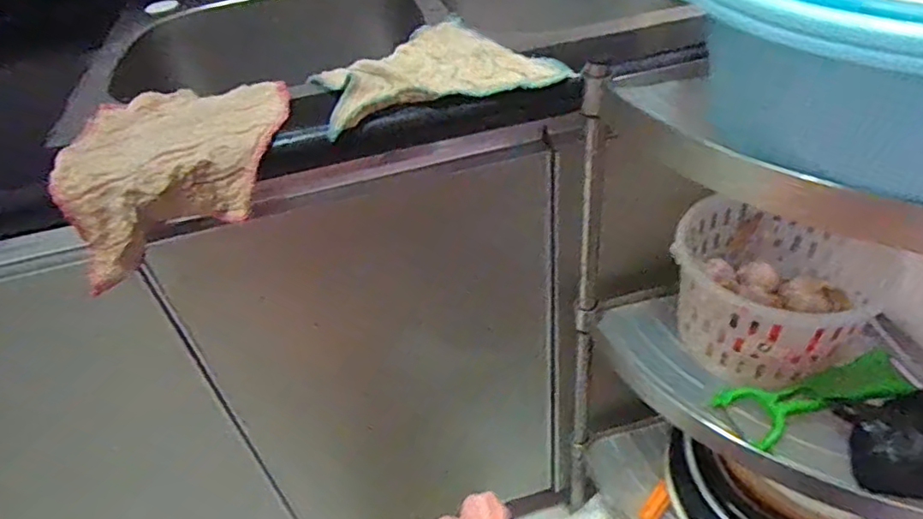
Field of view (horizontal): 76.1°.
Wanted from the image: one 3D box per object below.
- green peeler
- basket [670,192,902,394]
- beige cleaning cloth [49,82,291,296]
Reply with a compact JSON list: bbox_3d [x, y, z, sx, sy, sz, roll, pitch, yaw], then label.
[{"bbox_3d":[0.314,0.117,0.520,0.159,0.024,0.059,-15,41,-9],"label":"green peeler"},{"bbox_3d":[0.288,0.027,0.557,0.164,0.103,0.168,28,52,34],"label":"basket"},{"bbox_3d":[-0.219,-0.075,0.478,0.169,0.083,0.120,-16,41,-10],"label":"beige cleaning cloth"}]

